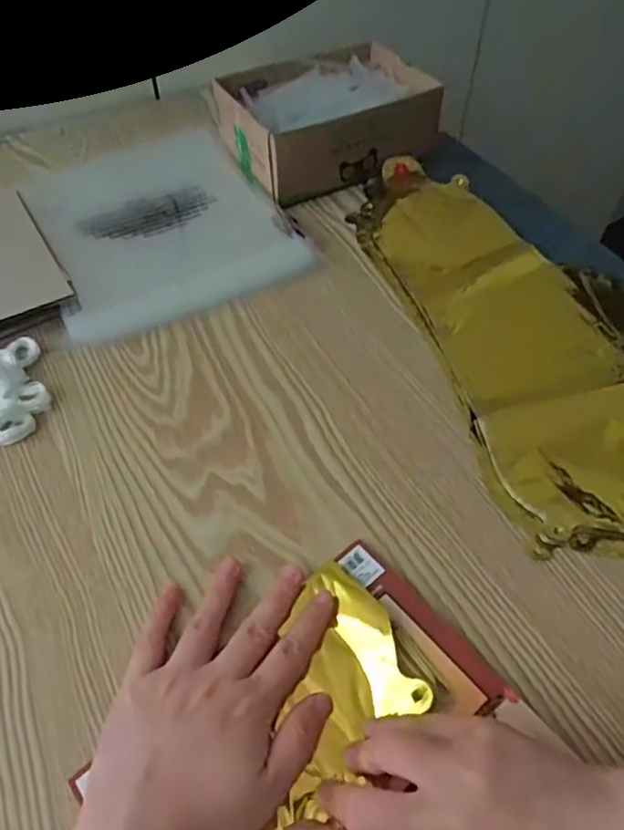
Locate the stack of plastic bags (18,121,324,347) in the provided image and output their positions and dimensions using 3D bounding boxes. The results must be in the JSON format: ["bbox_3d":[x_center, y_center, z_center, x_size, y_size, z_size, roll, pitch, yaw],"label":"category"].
[{"bbox_3d":[-0.134,-0.167,0.539,0.199,0.024,0.200,-26,57,-19],"label":"stack of plastic bags"}]

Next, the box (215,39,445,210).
[{"bbox_3d":[0.014,-0.288,0.600,0.195,0.075,0.136,-23,56,-17],"label":"box"}]

